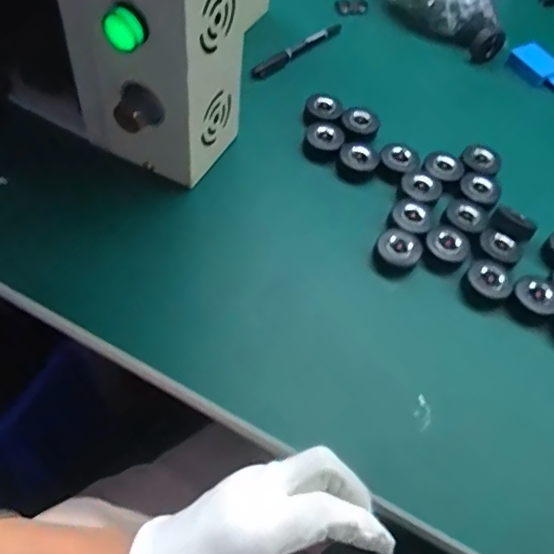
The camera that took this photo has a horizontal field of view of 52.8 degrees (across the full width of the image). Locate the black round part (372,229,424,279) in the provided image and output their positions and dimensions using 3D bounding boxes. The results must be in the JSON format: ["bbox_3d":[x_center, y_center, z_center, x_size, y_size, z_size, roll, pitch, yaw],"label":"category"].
[{"bbox_3d":[0.102,-0.021,0.473,0.036,0.025,0.036,2,57,-3],"label":"black round part"}]

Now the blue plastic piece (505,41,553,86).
[{"bbox_3d":[0.306,-0.243,0.648,0.037,0.024,0.070,-33,65,-23],"label":"blue plastic piece"}]

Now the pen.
[{"bbox_3d":[0.023,-0.255,0.624,0.139,0.015,0.010,-38,68,-25],"label":"pen"}]

